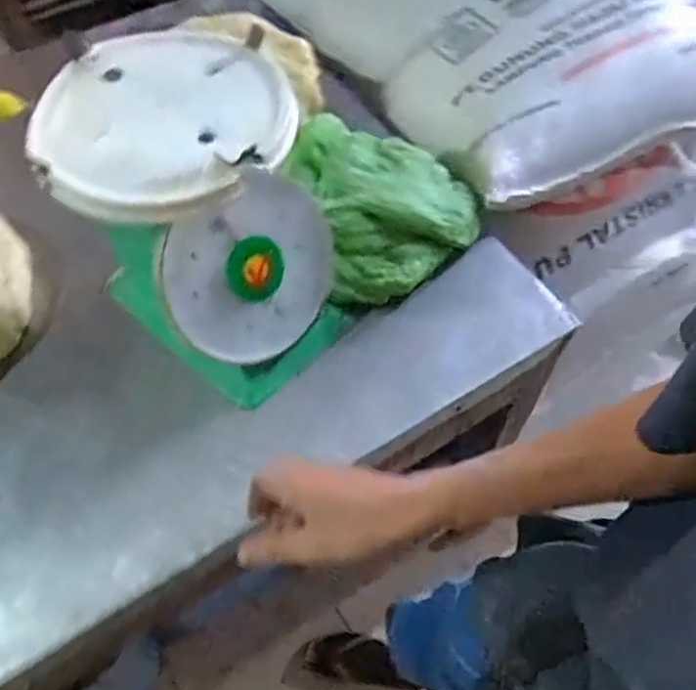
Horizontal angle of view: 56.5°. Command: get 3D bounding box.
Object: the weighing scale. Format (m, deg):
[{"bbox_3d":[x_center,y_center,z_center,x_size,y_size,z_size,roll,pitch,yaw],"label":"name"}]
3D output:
[{"bbox_3d":[-0.145,-0.123,0.671,0.217,0.279,0.245,-35,63,-20],"label":"weighing scale"}]

